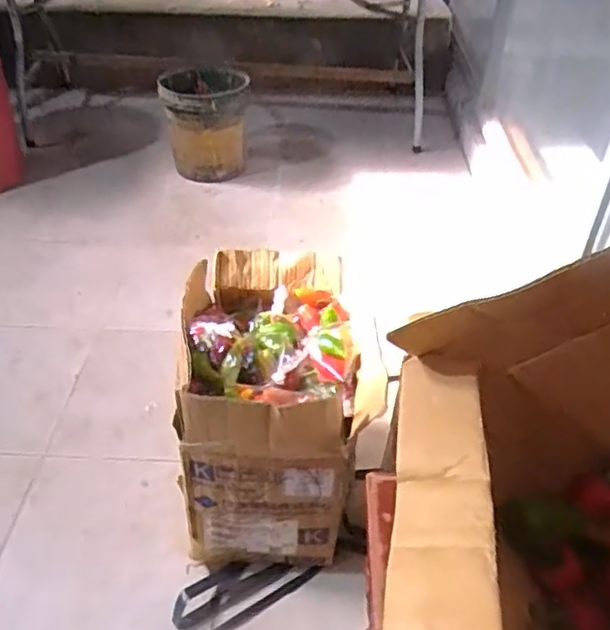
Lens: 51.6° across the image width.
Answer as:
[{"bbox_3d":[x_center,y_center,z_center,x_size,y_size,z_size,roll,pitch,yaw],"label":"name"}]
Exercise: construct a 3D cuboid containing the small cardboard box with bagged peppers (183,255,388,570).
[{"bbox_3d":[-0.059,0.148,1.122,0.276,0.382,0.407,-1,41,-1],"label":"small cardboard box with bagged peppers"}]

